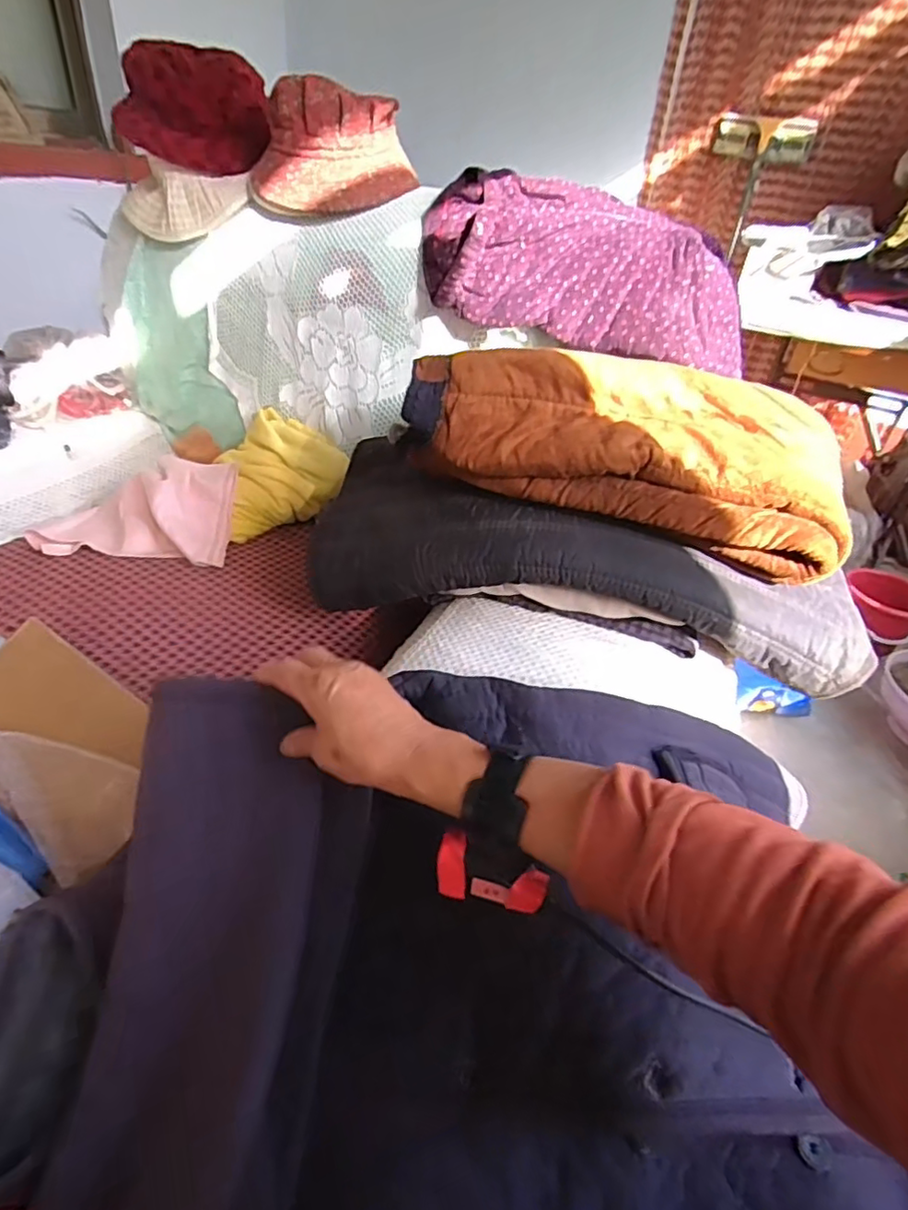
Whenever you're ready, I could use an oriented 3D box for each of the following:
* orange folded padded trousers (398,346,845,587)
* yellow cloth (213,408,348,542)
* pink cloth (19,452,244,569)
[{"bbox_3d":[0.178,-0.179,0.637,0.433,0.124,0.225,16,37,13],"label":"orange folded padded trousers"},{"bbox_3d":[-0.290,-0.223,0.958,0.206,0.058,0.188,-29,76,-12],"label":"yellow cloth"},{"bbox_3d":[-0.470,-0.142,0.879,0.273,0.082,0.178,1,36,-8],"label":"pink cloth"}]

